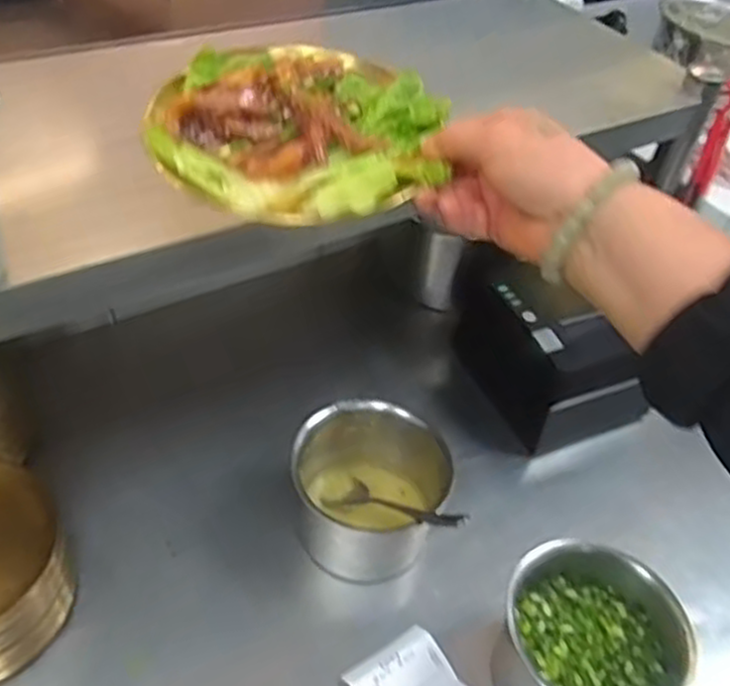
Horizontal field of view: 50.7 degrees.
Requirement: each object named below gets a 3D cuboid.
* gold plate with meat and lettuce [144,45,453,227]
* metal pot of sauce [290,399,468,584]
[{"bbox_3d":[-0.037,-0.122,0.427,0.157,0.033,0.138,8,43,0],"label":"gold plate with meat and lettuce"},{"bbox_3d":[0.003,0.123,0.667,0.137,0.126,0.120,3,44,-5],"label":"metal pot of sauce"}]

